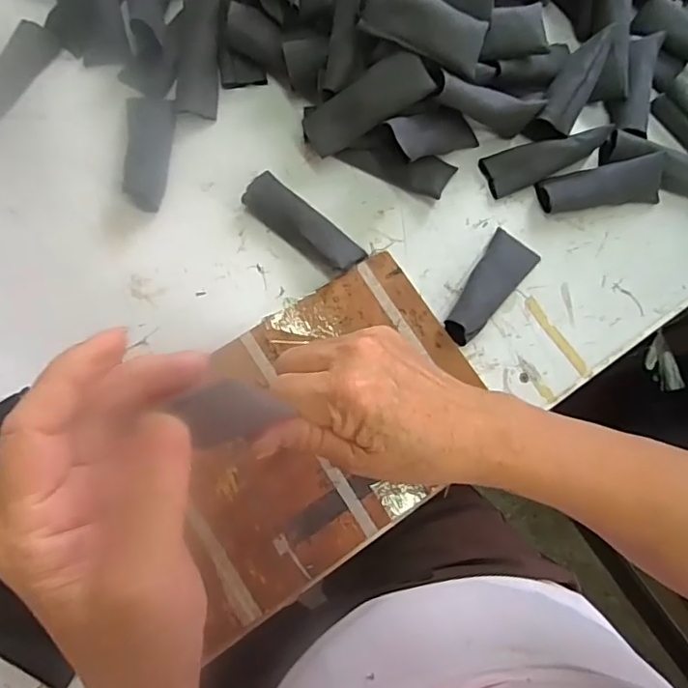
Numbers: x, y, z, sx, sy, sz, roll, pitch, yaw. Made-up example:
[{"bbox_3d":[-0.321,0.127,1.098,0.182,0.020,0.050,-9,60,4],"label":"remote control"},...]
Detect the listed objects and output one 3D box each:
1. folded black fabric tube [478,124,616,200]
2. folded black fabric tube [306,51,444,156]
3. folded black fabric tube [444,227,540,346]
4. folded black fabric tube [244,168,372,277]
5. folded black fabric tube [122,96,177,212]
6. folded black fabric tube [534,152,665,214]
[{"bbox_3d":[0.173,-0.158,0.464,0.104,0.020,0.033,-18,77,8],"label":"folded black fabric tube"},{"bbox_3d":[0.019,-0.193,0.435,0.111,0.017,0.040,-22,112,21],"label":"folded black fabric tube"},{"bbox_3d":[0.116,-0.048,0.438,0.040,0.029,0.103,39,76,6],"label":"folded black fabric tube"},{"bbox_3d":[-0.033,-0.097,0.443,0.105,0.025,0.034,39,76,6],"label":"folded black fabric tube"},{"bbox_3d":[-0.163,-0.161,0.457,0.040,0.010,0.101,-1,76,-5],"label":"folded black fabric tube"},{"bbox_3d":[0.220,-0.136,0.465,0.104,0.025,0.033,-7,77,-6],"label":"folded black fabric tube"}]

